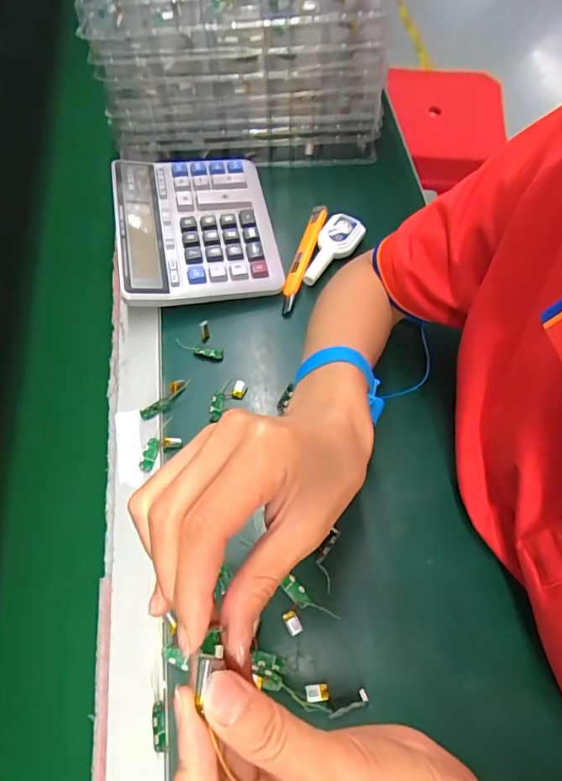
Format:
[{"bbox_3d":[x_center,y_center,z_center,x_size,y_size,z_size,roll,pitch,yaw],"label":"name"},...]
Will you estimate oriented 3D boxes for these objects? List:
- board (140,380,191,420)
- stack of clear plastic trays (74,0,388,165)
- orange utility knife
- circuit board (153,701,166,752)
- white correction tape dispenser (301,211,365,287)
[{"bbox_3d":[-0.104,0.007,0.441,0.051,0.010,0.013,-42,70,-19],"label":"board"},{"bbox_3d":[-0.040,-0.410,0.570,0.306,0.158,0.233,1,63,1],"label":"stack of clear plastic trays"},{"bbox_3d":[0.023,-0.138,0.511,0.017,0.019,0.134,16,64,8],"label":"orange utility knife"},{"bbox_3d":[-0.083,0.227,0.333,0.009,0.004,0.028,-7,63,-4],"label":"circuit board"},{"bbox_3d":[0.051,-0.144,0.510,0.039,0.021,0.089,28,66,14],"label":"white correction tape dispenser"}]

